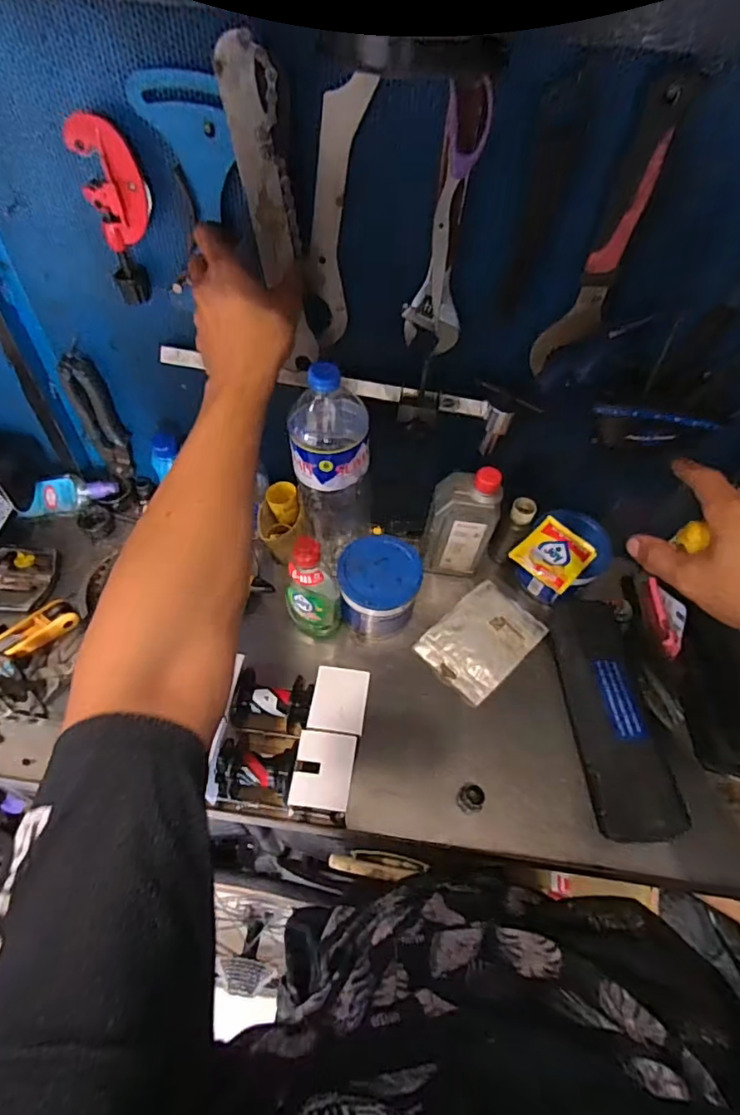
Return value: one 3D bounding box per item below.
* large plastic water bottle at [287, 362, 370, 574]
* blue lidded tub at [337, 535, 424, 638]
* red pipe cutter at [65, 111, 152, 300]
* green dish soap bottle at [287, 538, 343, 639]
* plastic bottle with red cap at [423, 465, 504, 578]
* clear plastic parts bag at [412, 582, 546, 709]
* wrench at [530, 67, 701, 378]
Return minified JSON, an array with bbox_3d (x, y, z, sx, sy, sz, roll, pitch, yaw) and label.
[{"bbox_3d":[-0.045,-0.103,0.657,0.097,0.286,0.105,4,53,-1],"label":"large plastic water bottle"},{"bbox_3d":[0.010,0.037,0.692,0.097,0.092,0.092,2,53,-3],"label":"blue lidded tub"},{"bbox_3d":[-0.224,-0.309,0.496,0.051,0.149,0.026,-22,58,-19],"label":"red pipe cutter"},{"bbox_3d":[-0.071,0.040,0.661,0.070,0.152,0.040,15,54,7],"label":"green dish soap bottle"},{"bbox_3d":[0.120,-0.043,0.712,0.088,0.168,0.053,14,54,6],"label":"plastic bottle with red cap"},{"bbox_3d":[0.151,0.104,0.722,0.167,0.019,0.108,-36,64,-26],"label":"clear plastic parts bag"},{"bbox_3d":[0.202,-0.271,0.473,0.052,0.230,0.015,-1,54,-5],"label":"wrench"}]

